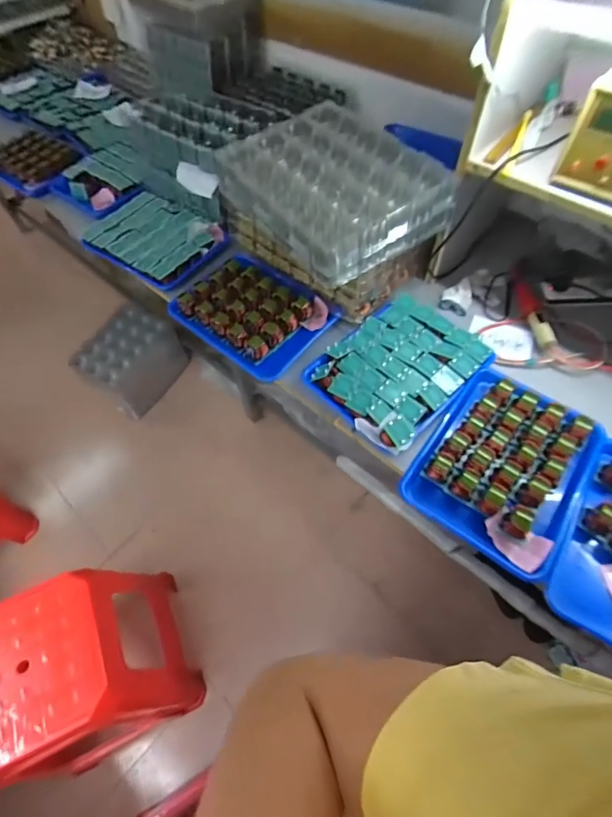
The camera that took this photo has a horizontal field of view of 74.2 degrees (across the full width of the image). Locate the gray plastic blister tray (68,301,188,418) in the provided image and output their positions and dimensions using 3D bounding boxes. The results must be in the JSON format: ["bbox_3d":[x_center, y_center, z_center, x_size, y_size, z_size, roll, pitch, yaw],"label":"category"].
[{"bbox_3d":[-0.687,-0.184,1.615,0.285,0.214,0.354,25,63,17],"label":"gray plastic blister tray"}]

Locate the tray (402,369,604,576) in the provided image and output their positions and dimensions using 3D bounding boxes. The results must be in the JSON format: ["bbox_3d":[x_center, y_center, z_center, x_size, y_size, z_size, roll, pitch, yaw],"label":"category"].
[{"bbox_3d":[0.348,0.095,0.705,0.251,0.048,0.328,33,66,20],"label":"tray"}]

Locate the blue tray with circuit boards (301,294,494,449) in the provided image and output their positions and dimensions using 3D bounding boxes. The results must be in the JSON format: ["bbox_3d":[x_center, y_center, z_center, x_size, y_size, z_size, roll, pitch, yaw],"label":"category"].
[{"bbox_3d":[0.186,-0.096,0.803,0.337,0.040,0.251,-41,65,-20],"label":"blue tray with circuit boards"}]

